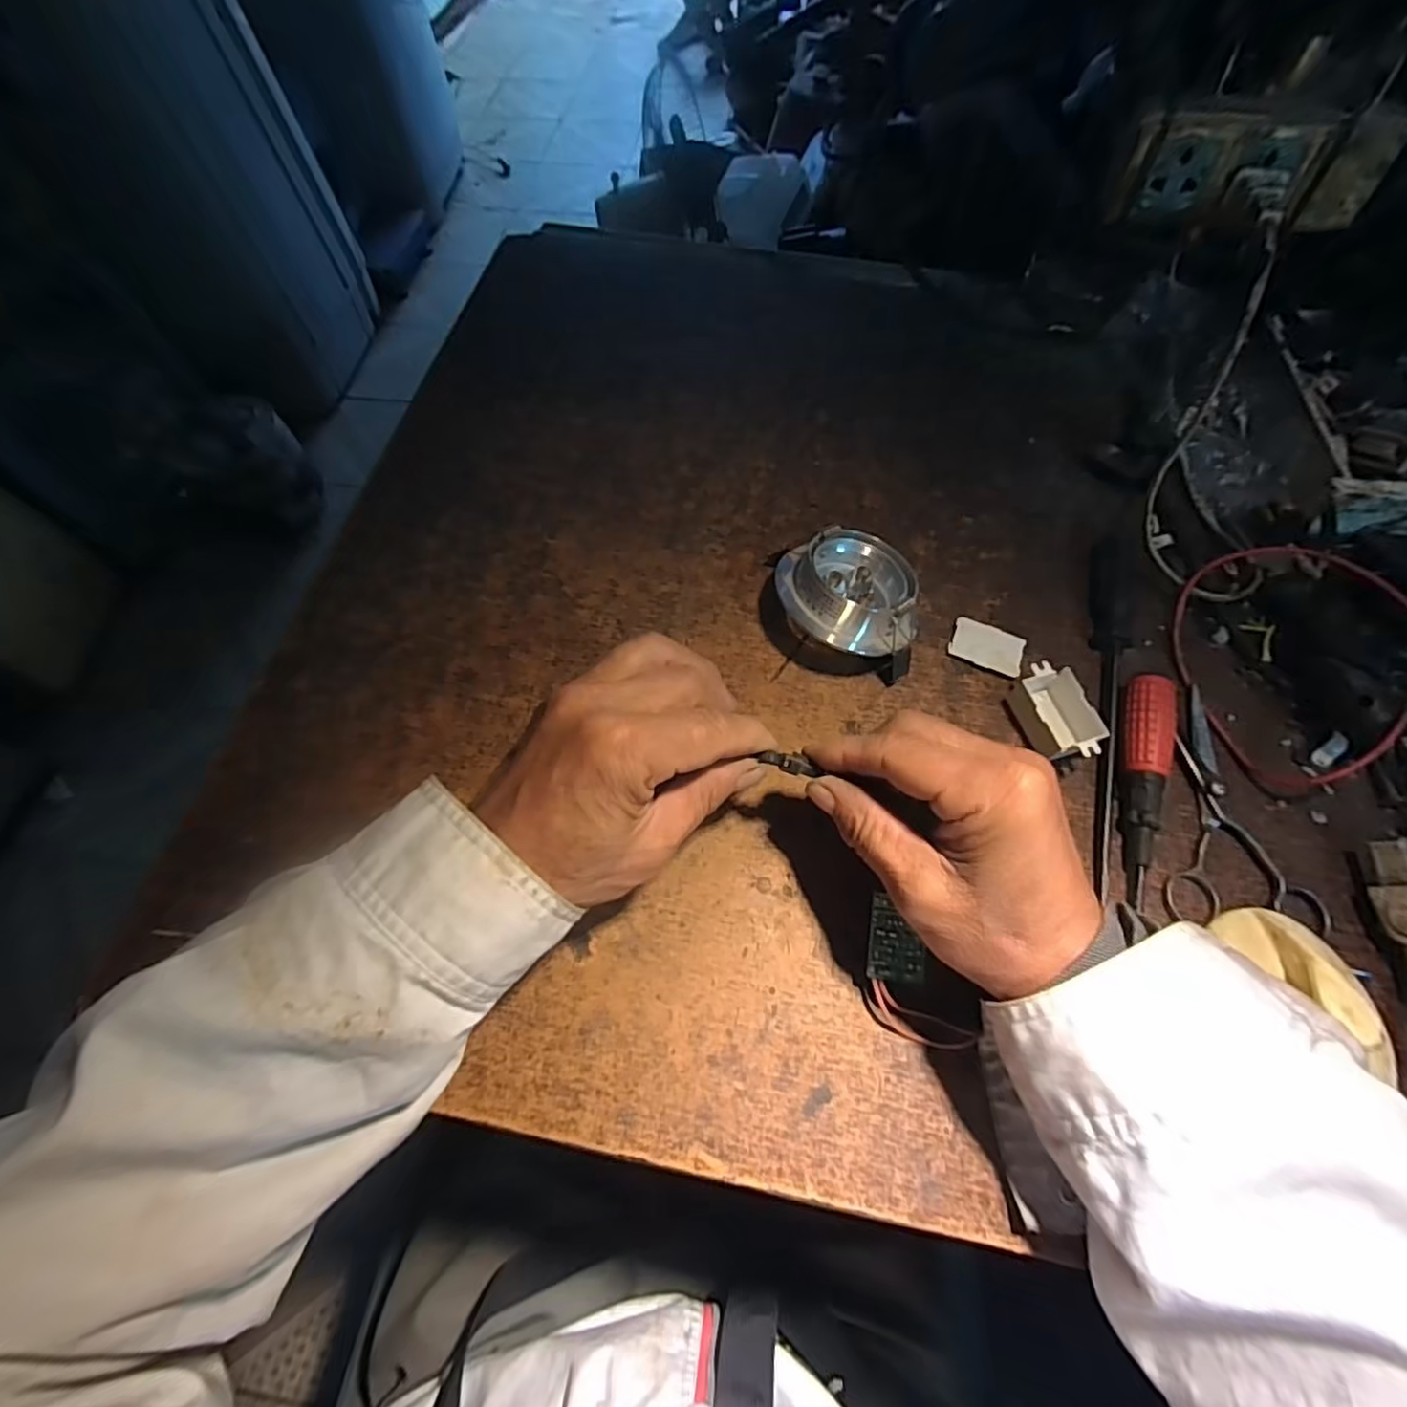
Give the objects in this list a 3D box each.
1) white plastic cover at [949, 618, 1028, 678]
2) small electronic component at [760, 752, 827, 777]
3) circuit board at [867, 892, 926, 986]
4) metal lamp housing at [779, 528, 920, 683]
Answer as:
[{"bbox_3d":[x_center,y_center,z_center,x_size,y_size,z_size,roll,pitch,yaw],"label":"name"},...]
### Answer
[{"bbox_3d":[0.161,-0.032,0.360,0.039,0.004,0.025,21,66,11],"label":"white plastic cover"},{"bbox_3d":[0.039,0.026,0.280,0.026,0.005,0.009,15,65,6],"label":"small electronic component"},{"bbox_3d":[0.085,0.103,0.277,0.024,0.004,0.036,5,82,11],"label":"circuit board"},{"bbox_3d":[0.081,-0.057,0.352,0.079,0.039,0.076,2,64,2],"label":"metal lamp housing"}]

